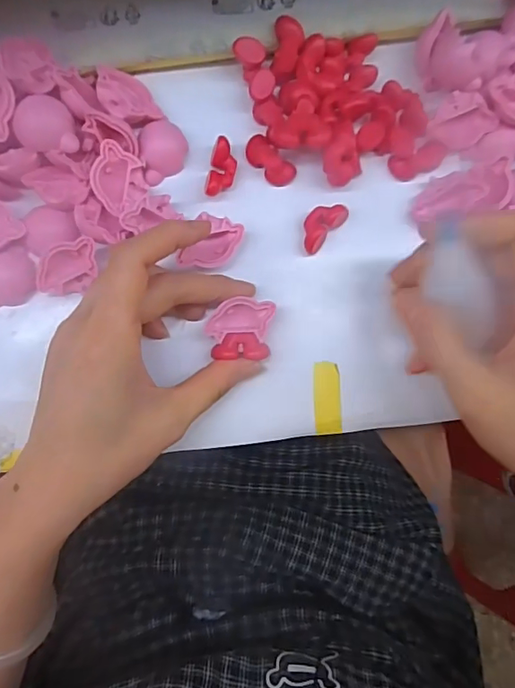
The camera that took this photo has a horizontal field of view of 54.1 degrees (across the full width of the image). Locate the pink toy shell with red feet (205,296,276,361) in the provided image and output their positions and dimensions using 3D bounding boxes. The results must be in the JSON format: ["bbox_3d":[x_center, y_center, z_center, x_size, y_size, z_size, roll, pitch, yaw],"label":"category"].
[{"bbox_3d":[-0.009,-0.008,0.268,0.033,0.007,0.031,1,92,-5],"label":"pink toy shell with red feet"}]

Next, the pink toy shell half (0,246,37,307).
[{"bbox_3d":[-0.132,-0.035,0.267,0.025,0.010,0.032,1,92,-5],"label":"pink toy shell half"}]

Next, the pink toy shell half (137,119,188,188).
[{"bbox_3d":[-0.051,-0.104,0.273,0.024,0.011,0.033,-3,92,-5],"label":"pink toy shell half"}]

